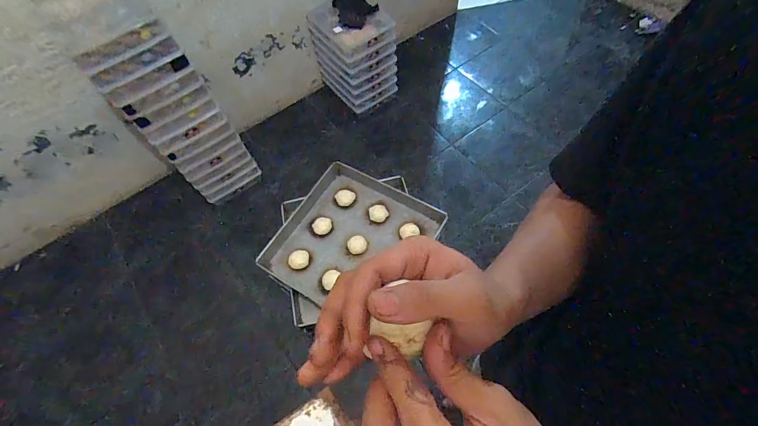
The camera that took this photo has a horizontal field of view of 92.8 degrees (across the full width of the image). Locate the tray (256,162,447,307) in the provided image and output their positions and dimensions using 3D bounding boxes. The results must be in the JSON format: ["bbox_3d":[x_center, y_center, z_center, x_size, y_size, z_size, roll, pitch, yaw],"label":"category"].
[{"bbox_3d":[-0.076,0.081,1.102,0.420,0.053,0.425,27,67,17],"label":"tray"}]

